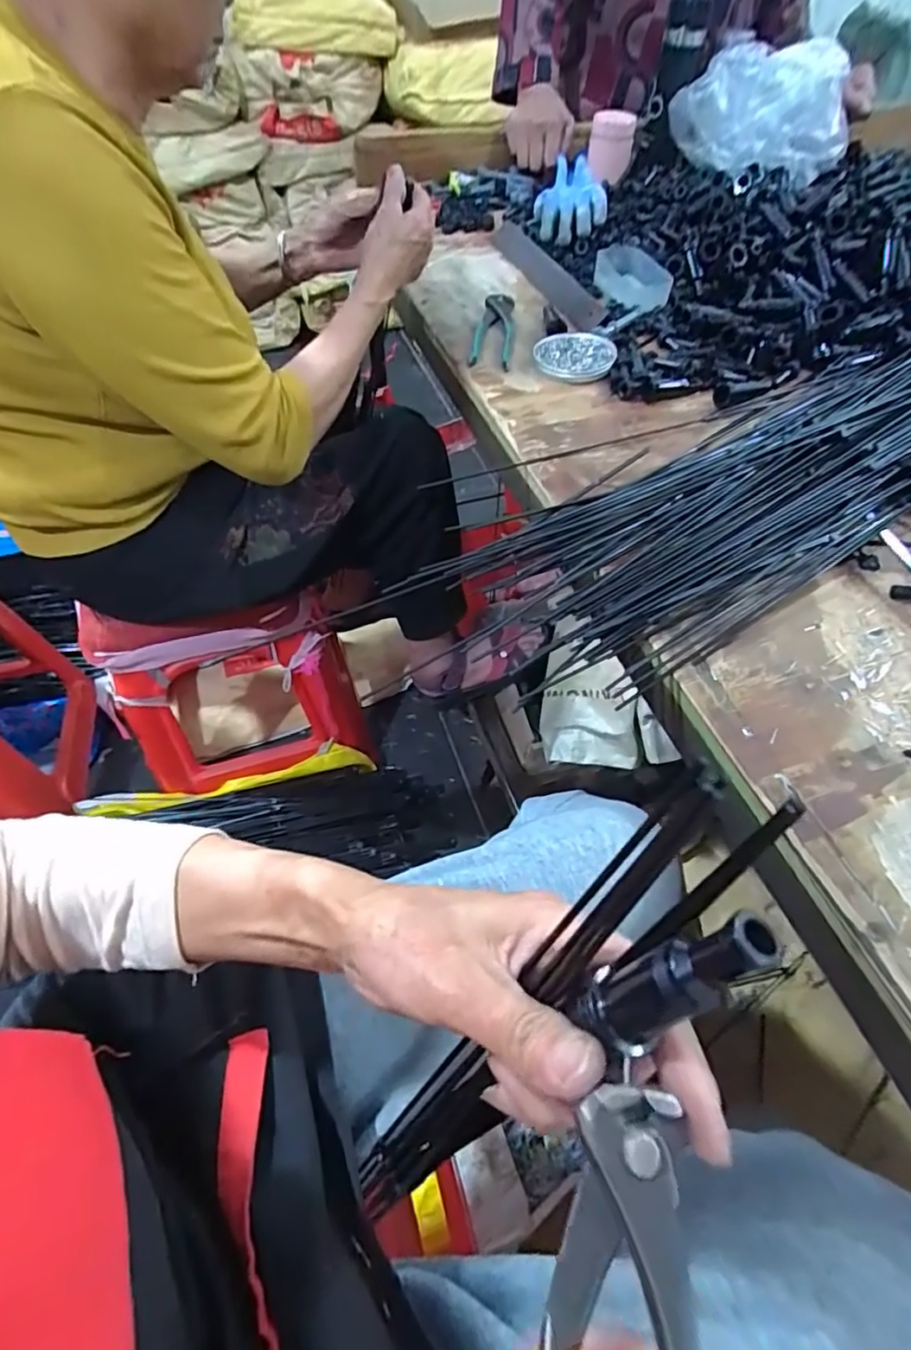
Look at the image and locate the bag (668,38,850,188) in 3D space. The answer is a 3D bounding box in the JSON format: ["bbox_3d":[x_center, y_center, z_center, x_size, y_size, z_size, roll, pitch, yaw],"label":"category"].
[{"bbox_3d":[0.439,-0.811,0.863,0.185,0.117,0.201,-33,60,-22],"label":"bag"}]

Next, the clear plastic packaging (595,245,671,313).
[{"bbox_3d":[0.222,-0.505,0.767,0.077,0.025,0.168,-2,53,-3],"label":"clear plastic packaging"}]

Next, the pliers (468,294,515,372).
[{"bbox_3d":[0.047,-0.403,0.702,0.045,0.012,0.156,7,54,5],"label":"pliers"}]

